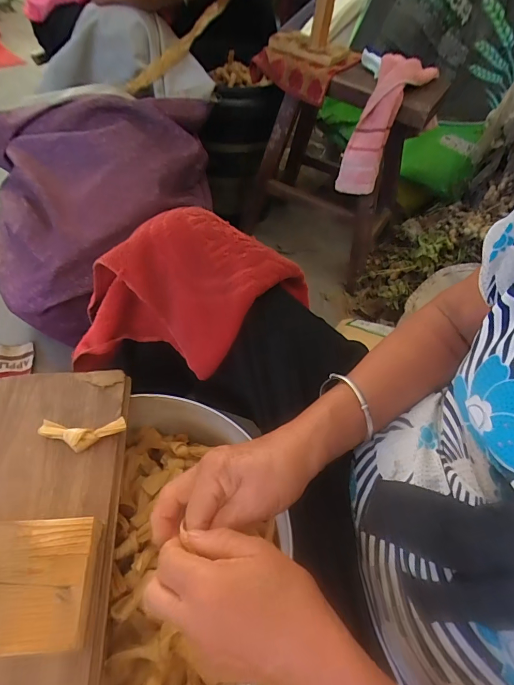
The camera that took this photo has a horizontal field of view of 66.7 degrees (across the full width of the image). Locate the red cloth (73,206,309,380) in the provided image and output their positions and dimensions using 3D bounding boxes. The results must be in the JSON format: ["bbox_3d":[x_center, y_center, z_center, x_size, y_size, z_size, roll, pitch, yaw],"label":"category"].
[{"bbox_3d":[-0.068,-0.052,0.431,0.245,0.121,0.155,7,53,0],"label":"red cloth"}]

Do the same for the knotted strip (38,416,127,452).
[{"bbox_3d":[-0.170,0.090,0.380,0.080,0.019,0.032,-2,53,-7],"label":"knotted strip"}]

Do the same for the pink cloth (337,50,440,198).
[{"bbox_3d":[0.229,-0.409,0.729,0.082,0.265,0.078,30,18,17],"label":"pink cloth"}]

